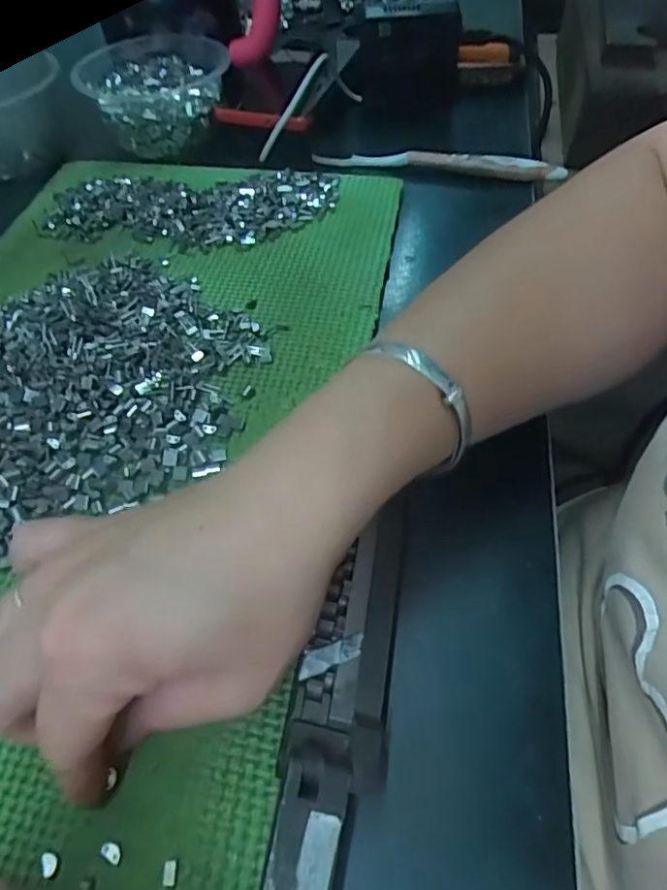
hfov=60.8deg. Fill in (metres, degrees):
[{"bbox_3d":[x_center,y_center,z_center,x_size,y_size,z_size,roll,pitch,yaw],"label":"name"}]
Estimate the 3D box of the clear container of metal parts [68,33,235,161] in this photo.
[{"bbox_3d":[-0.138,-0.270,0.436,0.111,0.044,0.110,3,54,4],"label":"clear container of metal parts"}]

